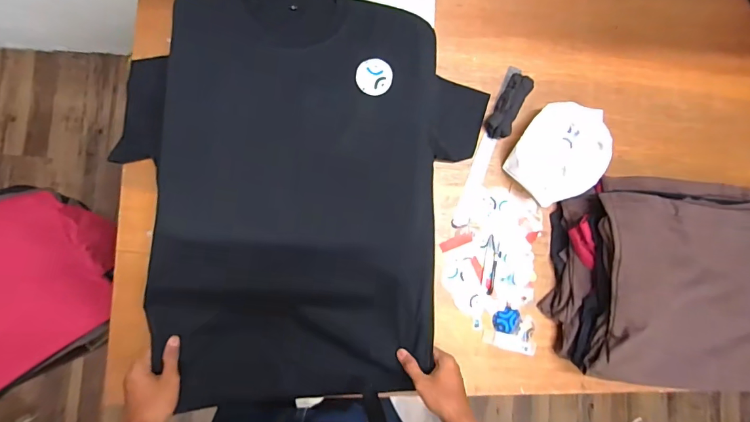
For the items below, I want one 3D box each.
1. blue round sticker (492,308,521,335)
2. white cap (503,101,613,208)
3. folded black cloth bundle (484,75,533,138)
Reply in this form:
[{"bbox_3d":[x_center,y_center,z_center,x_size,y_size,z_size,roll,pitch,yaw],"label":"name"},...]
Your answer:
[{"bbox_3d":[0.244,0.204,0.727,0.050,0.007,0.046,1,86,-8],"label":"blue round sticker"},{"bbox_3d":[0.347,-0.109,0.736,0.156,0.052,0.181,45,82,-3],"label":"white cap"},{"bbox_3d":[0.254,-0.198,0.740,0.044,0.035,0.129,31,83,-5],"label":"folded black cloth bundle"}]

